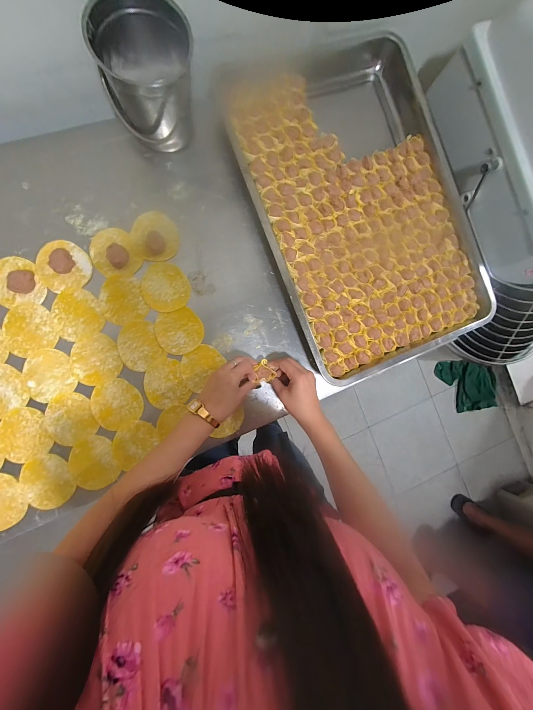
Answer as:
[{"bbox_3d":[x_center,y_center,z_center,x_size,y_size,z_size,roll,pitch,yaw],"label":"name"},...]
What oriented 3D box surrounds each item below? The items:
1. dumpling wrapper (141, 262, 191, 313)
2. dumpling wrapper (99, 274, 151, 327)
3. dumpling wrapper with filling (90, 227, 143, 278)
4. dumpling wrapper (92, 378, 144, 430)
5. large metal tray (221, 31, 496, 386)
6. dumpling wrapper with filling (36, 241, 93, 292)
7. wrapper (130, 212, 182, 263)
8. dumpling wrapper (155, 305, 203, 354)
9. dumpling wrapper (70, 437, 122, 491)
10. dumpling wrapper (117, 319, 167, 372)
[{"bbox_3d":[-0.180,-0.121,0.467,0.079,0.004,0.089,-36,94,-9],"label":"dumpling wrapper"},{"bbox_3d":[-0.251,-0.096,0.457,0.072,0.005,0.081,-18,91,-10],"label":"dumpling wrapper"},{"bbox_3d":[-0.263,-0.175,0.448,0.072,0.015,0.088,-28,93,-9],"label":"dumpling wrapper with filling"},{"bbox_3d":[-0.257,0.083,0.452,0.078,0.004,0.081,0,88,-10],"label":"dumpling wrapper"},{"bbox_3d":[0.172,-0.300,0.505,0.397,0.056,0.637,-22,92,-10],"label":"large metal tray"},{"bbox_3d":[-0.339,-0.150,0.436,0.080,0.014,0.078,0,88,-10],"label":"dumpling wrapper with filling"},{"bbox_3d":[-0.196,-0.210,0.460,0.077,0.016,0.088,-26,93,-10],"label":"wrapper"},{"bbox_3d":[-0.155,-0.042,0.470,0.079,0.004,0.078,-16,91,-10],"label":"dumpling wrapper"},{"bbox_3d":[-0.289,0.182,0.440,0.070,0.004,0.086,-22,92,-10],"label":"dumpling wrapper"},{"bbox_3d":[-0.223,-0.017,0.457,0.068,0.004,0.085,-24,92,-10],"label":"dumpling wrapper"}]

